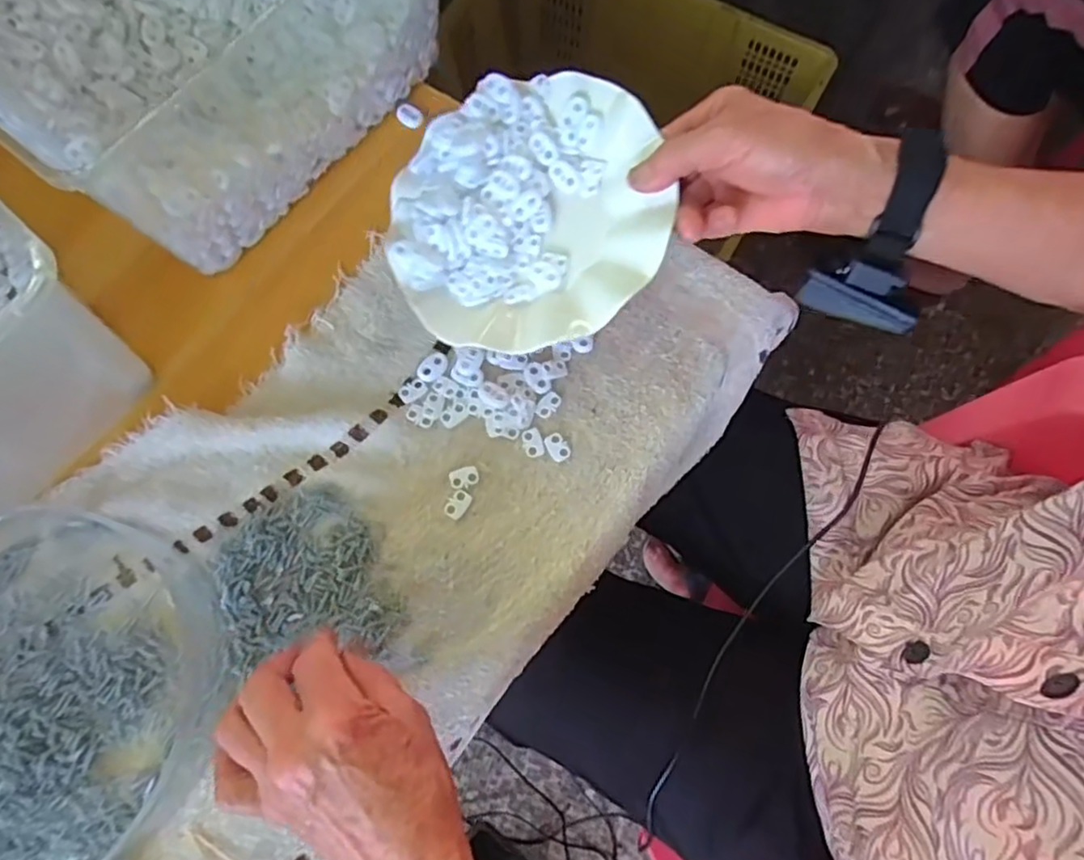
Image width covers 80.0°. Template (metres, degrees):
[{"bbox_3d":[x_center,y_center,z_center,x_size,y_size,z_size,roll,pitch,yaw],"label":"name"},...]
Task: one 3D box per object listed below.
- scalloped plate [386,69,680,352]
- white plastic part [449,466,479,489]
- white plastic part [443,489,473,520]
[{"bbox_3d":[-0.007,-0.140,0.410,0.184,0.040,0.184,0,86,3],"label":"scalloped plate"},{"bbox_3d":[-0.050,0.030,0.414,0.018,0.004,0.012,-18,75,-5],"label":"white plastic part"},{"bbox_3d":[-0.053,0.047,0.408,0.013,0.004,0.018,31,76,8],"label":"white plastic part"}]

